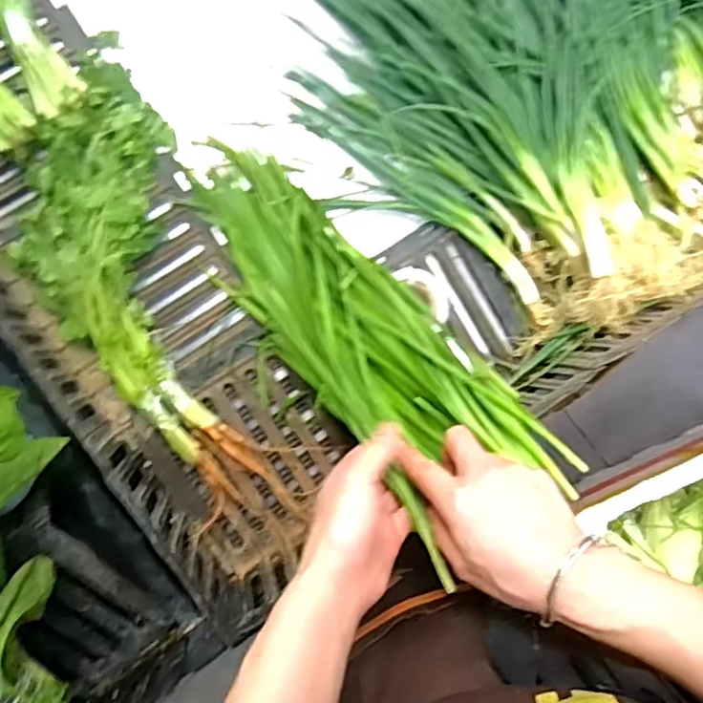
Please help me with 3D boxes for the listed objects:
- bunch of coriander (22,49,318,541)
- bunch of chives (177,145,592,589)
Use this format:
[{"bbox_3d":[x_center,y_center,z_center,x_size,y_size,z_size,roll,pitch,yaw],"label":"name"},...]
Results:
[{"bbox_3d":[-0.184,-0.045,0.517,0.146,0.052,0.429,-20,95,-4],"label":"bunch of coriander"},{"bbox_3d":[-0.007,-0.015,0.502,0.132,0.043,0.391,-42,74,-8],"label":"bunch of chives"}]

